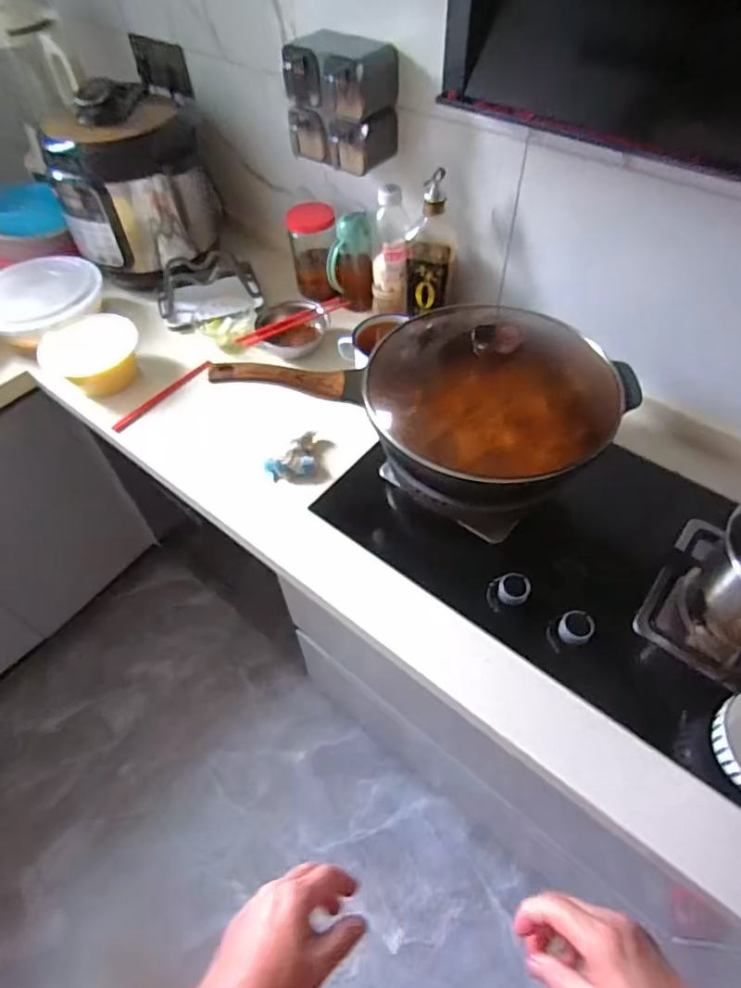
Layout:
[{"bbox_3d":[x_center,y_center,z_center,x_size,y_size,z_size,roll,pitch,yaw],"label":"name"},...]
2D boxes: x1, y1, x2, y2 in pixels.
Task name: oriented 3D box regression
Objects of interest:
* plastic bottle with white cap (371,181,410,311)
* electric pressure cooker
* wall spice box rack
[{"bbox_3d":[0.035,-0.435,1.016,0.070,0.224,0.078,-1,53,2],"label":"plastic bottle with white cap"},{"bbox_3d":[-0.490,-0.644,1.138,0.293,0.304,0.265,-13,54,-7],"label":"electric pressure cooker"},{"bbox_3d":[-0.052,-0.640,0.896,0.172,0.168,0.097,29,59,22],"label":"wall spice box rack"}]

